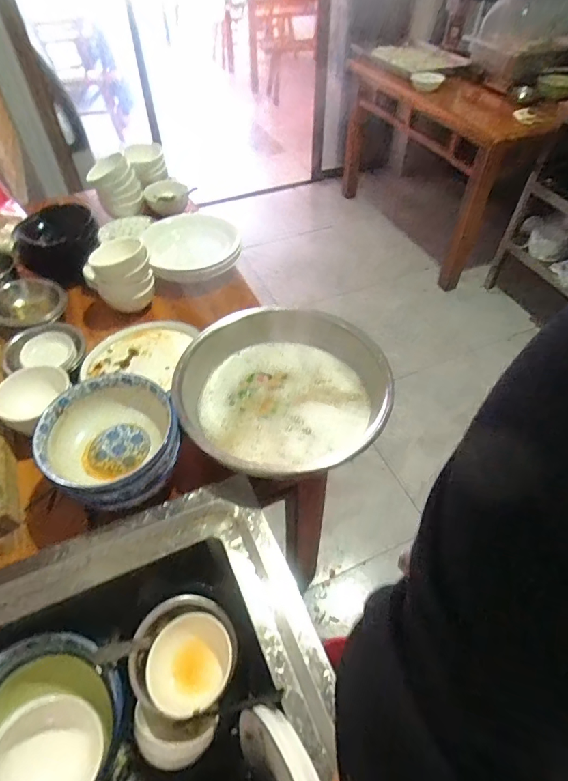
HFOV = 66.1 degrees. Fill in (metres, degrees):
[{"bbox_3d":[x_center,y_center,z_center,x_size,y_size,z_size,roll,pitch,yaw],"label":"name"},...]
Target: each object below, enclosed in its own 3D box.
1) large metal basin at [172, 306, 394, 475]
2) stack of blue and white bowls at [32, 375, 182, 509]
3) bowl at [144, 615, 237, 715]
[{"bbox_3d":[0.003,0.008,0.749,0.329,0.092,0.339,0,50,0],"label":"large metal basin"},{"bbox_3d":[-0.259,0.080,0.669,0.191,0.089,0.190,-13,51,-11],"label":"stack of blue and white bowls"},{"bbox_3d":[-0.134,0.391,0.626,0.120,0.056,0.117,0,50,0],"label":"bowl"}]

